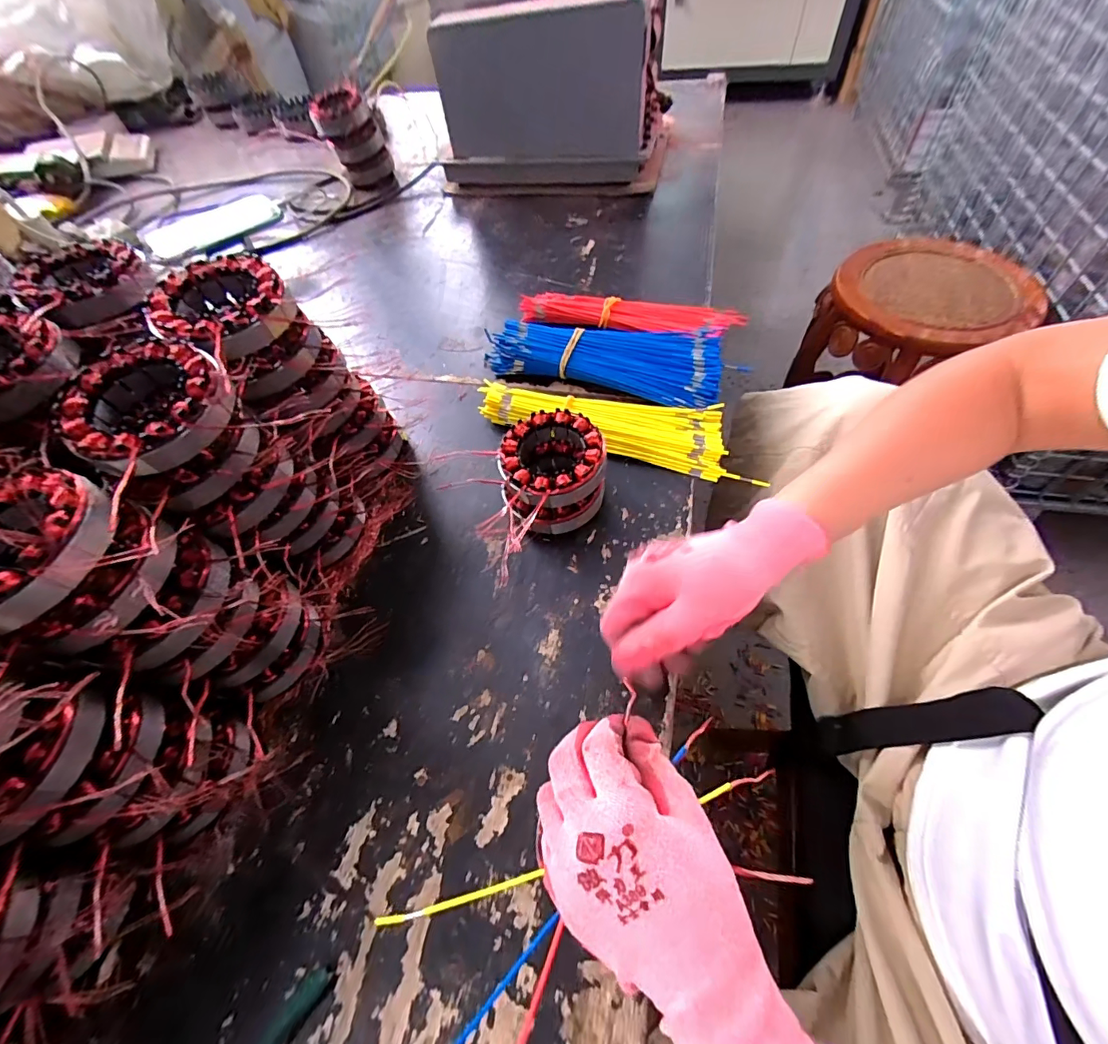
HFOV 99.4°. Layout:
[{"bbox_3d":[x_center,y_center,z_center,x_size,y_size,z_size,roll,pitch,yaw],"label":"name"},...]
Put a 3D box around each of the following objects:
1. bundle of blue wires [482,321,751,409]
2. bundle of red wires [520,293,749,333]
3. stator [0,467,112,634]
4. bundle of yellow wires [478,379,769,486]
[{"bbox_3d":[0.056,-0.178,0.507,0.245,0.037,0.092,15,60,15],"label":"bundle of blue wires"},{"bbox_3d":[0.085,-0.241,0.551,0.254,0.023,0.053,12,59,13],"label":"bundle of red wires"},{"bbox_3d":[-0.272,0.013,0.240,0.084,0.030,0.083,-3,57,4],"label":"stator"},{"bbox_3d":[0.056,-0.100,0.464,0.270,0.023,0.071,17,60,16],"label":"bundle of yellow wires"}]

